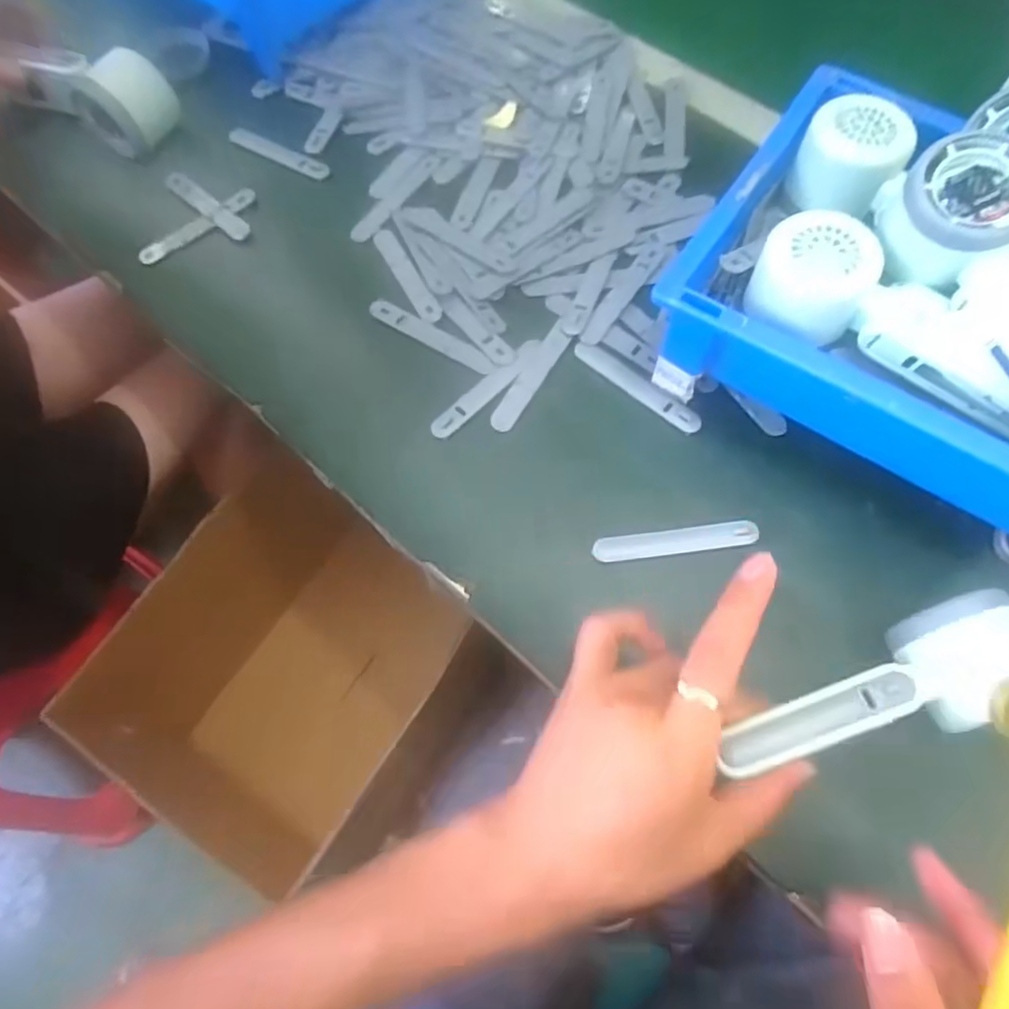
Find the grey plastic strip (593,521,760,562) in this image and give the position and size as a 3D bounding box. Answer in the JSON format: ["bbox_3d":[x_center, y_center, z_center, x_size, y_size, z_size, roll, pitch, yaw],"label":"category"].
[{"bbox_3d":[0.098,0.021,0.379,0.092,0.005,0.015,-6,68,-2],"label":"grey plastic strip"}]

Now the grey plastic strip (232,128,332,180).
[{"bbox_3d":[-0.174,-0.270,0.510,0.092,0.004,0.017,27,71,12],"label":"grey plastic strip"}]

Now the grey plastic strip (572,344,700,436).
[{"bbox_3d":[0.084,-0.075,0.420,0.092,0.004,0.017,38,73,15],"label":"grey plastic strip"}]

